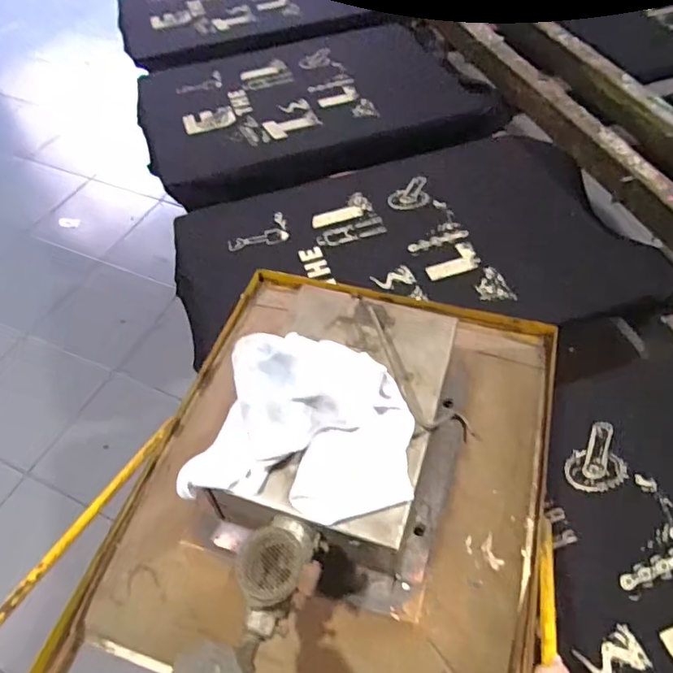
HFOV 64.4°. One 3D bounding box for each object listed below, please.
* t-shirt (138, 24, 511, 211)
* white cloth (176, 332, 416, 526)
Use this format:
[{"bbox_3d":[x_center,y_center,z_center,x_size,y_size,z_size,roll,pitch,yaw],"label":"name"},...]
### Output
[{"bbox_3d":[-0.044,-0.456,1.033,0.633,0.032,0.440,-16,54,-9],"label":"t-shirt"},{"bbox_3d":[-0.018,0.054,0.376,0.147,0.061,0.124,12,54,11],"label":"white cloth"}]

